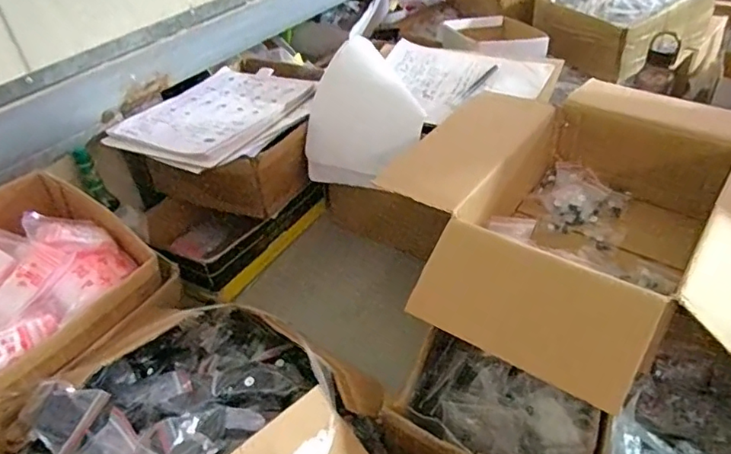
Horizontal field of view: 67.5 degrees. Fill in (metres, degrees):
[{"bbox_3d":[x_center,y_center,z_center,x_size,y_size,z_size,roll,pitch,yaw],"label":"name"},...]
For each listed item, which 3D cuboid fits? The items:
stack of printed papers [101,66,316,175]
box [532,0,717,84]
[{"bbox_3d":[-0.246,-0.194,0.920,0.252,0.028,0.303,19,46,26],"label":"stack of printed papers"},{"bbox_3d":[0.579,-0.467,1.210,0.323,0.136,0.324,-26,44,-23],"label":"box"}]

